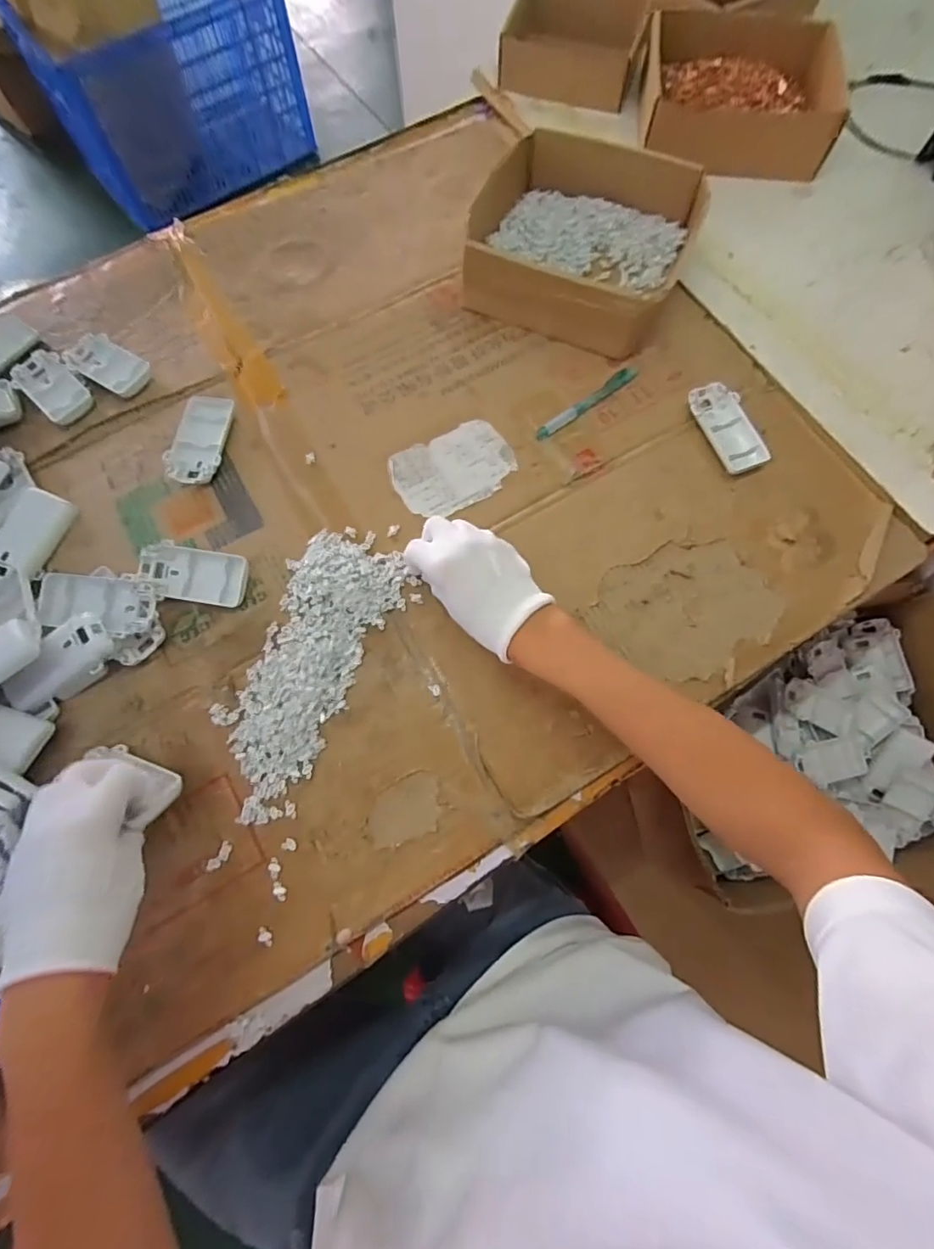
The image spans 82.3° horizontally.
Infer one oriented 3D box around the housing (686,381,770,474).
[{"bbox_3d":[0.255,-0.194,0.524,0.049,0.016,0.096,-20,72,-6],"label":"housing"}]

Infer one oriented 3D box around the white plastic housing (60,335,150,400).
[{"bbox_3d":[-0.377,-0.273,0.562,0.094,0.010,0.046,34,75,11],"label":"white plastic housing"}]

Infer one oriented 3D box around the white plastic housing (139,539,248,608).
[{"bbox_3d":[-0.244,-0.045,0.474,0.095,0.014,0.047,10,71,4],"label":"white plastic housing"}]

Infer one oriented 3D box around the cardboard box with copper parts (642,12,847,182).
[{"bbox_3d":[0.321,-0.632,0.630,0.227,0.056,0.175,9,71,4],"label":"cardboard box with copper parts"}]

